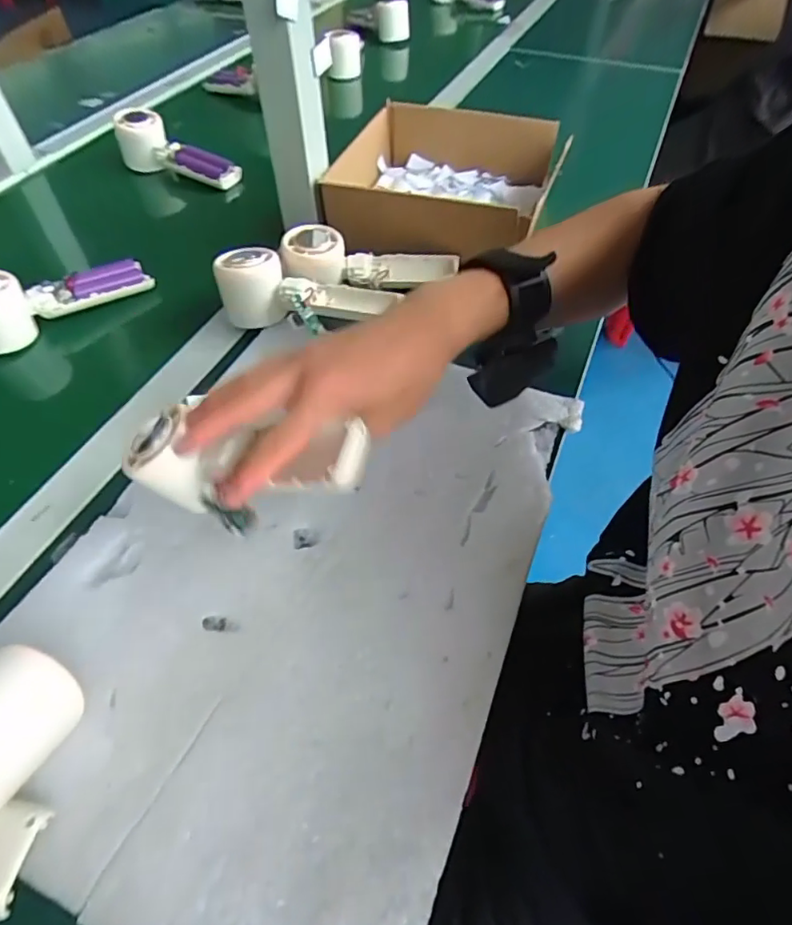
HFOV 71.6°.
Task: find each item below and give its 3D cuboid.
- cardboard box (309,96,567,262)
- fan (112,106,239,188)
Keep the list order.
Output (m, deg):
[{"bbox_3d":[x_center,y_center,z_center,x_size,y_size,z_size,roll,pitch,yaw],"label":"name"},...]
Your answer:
[{"bbox_3d":[0.052,-0.303,0.603,0.201,0.089,0.254,10,54,9],"label":"cardboard box"},{"bbox_3d":[-0.275,-0.389,0.697,0.157,0.050,0.050,24,56,3],"label":"fan"}]

